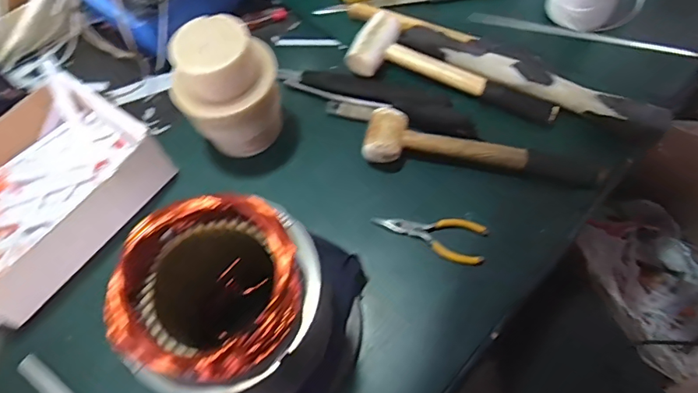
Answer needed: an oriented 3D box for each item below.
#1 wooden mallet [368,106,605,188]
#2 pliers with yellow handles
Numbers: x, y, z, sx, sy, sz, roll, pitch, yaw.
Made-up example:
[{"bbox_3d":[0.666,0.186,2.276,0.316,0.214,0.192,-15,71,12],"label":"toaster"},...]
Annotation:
[{"bbox_3d":[0.154,-0.059,0.564,0.270,0.039,0.055,6,64,7],"label":"wooden mallet"},{"bbox_3d":[0.086,0.040,0.538,0.121,0.011,0.048,14,65,11],"label":"pliers with yellow handles"}]

